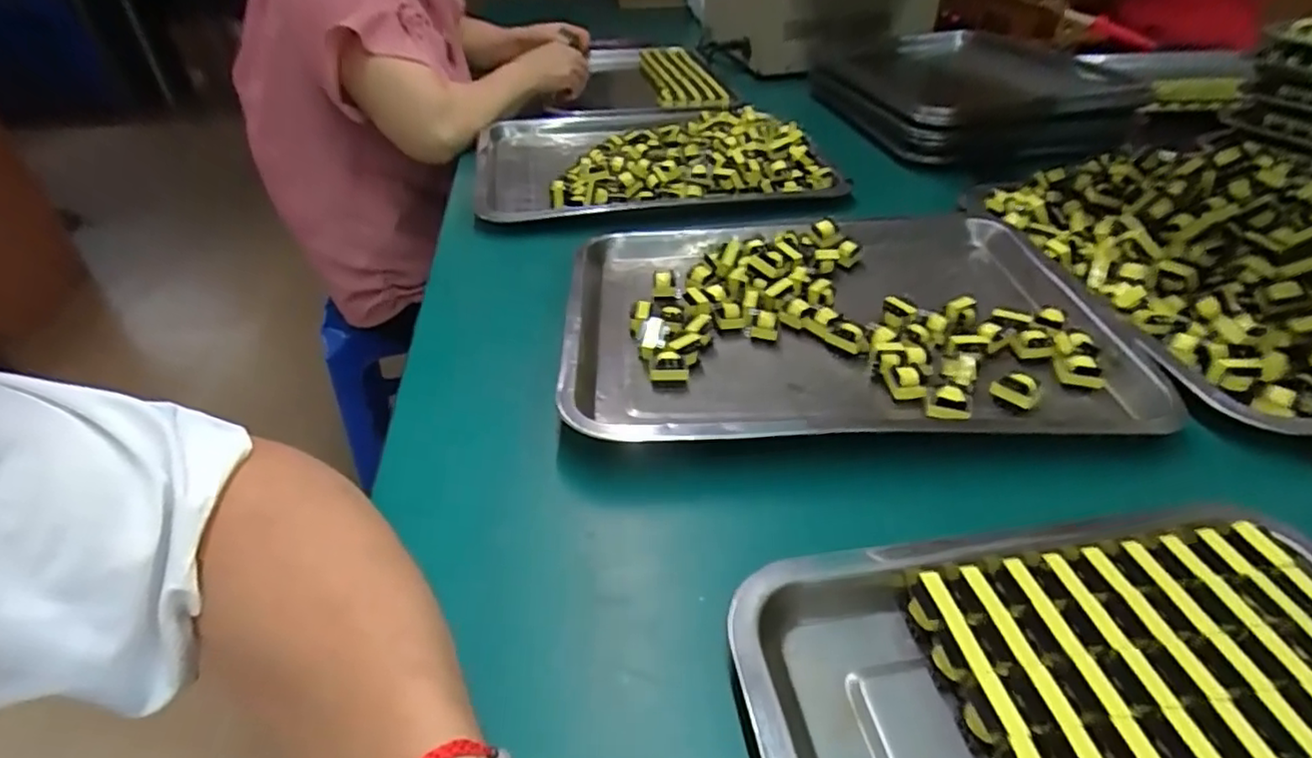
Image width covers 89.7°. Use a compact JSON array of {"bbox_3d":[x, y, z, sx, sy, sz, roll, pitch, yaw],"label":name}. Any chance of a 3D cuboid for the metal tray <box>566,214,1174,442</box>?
[{"bbox_3d":[0.131,-0.053,0.489,0.384,0.027,0.286,-3,38,0],"label":"metal tray"}]

